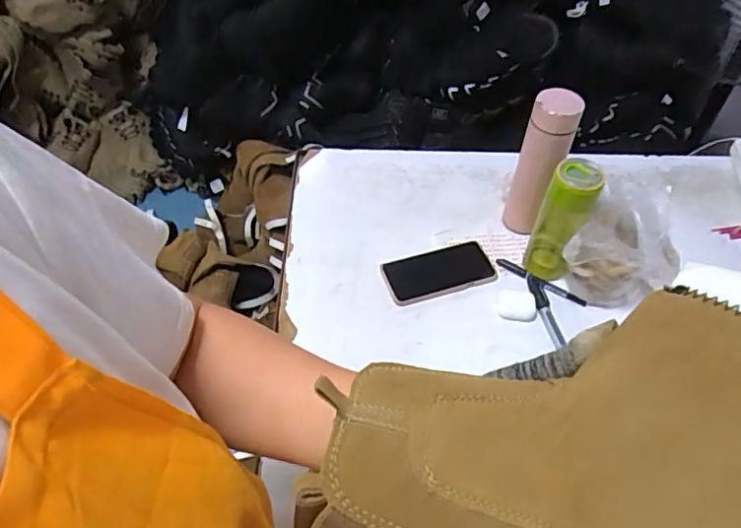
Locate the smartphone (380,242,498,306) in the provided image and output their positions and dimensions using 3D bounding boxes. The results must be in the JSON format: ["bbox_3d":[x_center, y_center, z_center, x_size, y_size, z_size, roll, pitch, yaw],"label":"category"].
[{"bbox_3d":[0.103,0.011,0.838,0.165,0.017,0.083,-13,52,-13],"label":"smartphone"}]

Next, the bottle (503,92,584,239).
[{"bbox_3d":[0.249,-0.144,0.829,0.064,0.232,0.070,17,51,12],"label":"bottle"}]

